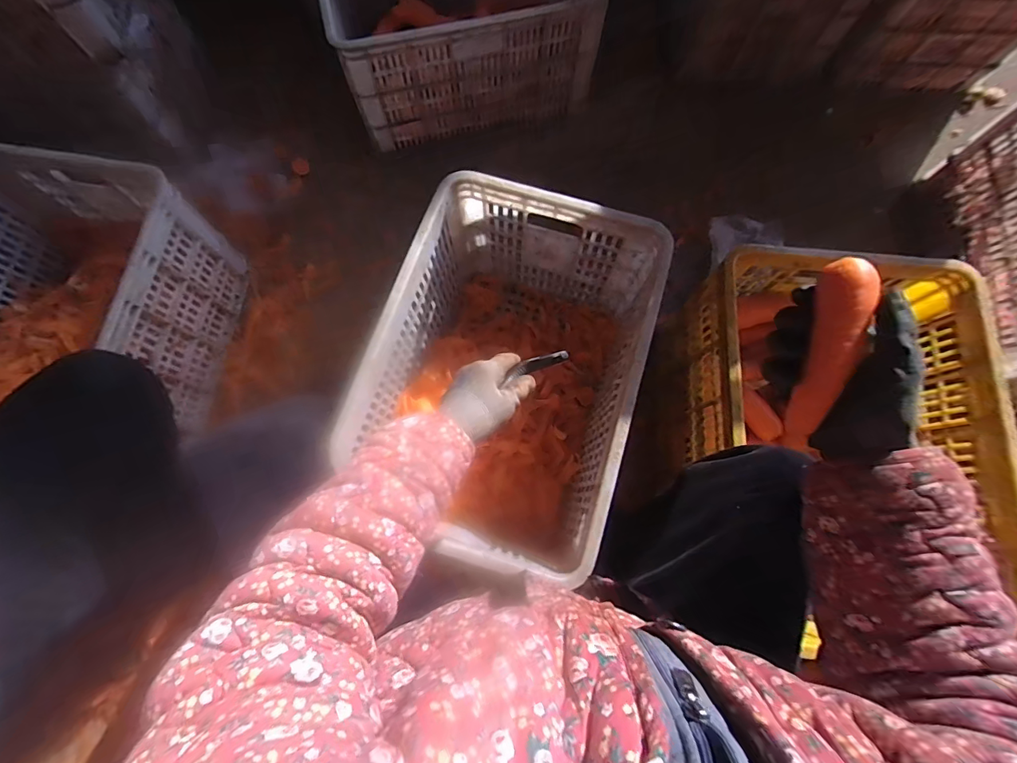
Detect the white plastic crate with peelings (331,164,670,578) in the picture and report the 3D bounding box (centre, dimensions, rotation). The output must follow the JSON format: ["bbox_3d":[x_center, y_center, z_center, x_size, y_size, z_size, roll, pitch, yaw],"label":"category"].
[{"bbox_3d":[-0.003,-0.003,0.736,0.360,0.306,0.511,17,75,4],"label":"white plastic crate with peelings"}]

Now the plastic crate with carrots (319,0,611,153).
[{"bbox_3d":[-0.102,-0.772,0.944,0.508,0.227,0.361,-13,76,-4],"label":"plastic crate with carrots"}]

